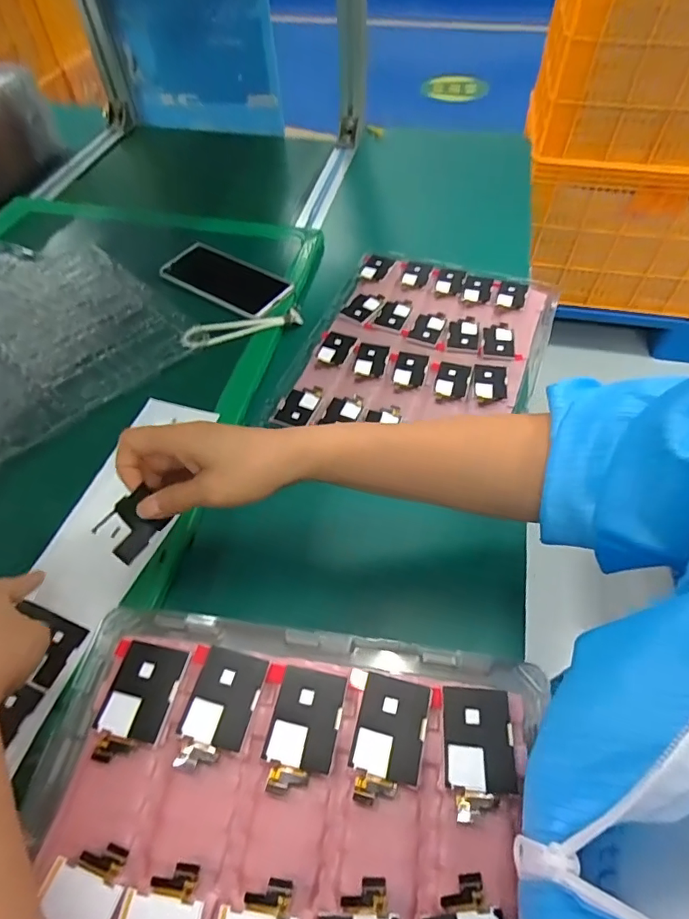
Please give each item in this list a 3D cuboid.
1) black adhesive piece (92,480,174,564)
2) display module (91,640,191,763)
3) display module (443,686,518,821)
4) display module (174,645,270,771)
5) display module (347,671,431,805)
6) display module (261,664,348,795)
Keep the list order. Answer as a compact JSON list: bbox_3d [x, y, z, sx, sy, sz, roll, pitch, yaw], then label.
[{"bbox_3d":[-0.140,0.043,0.334,0.006,0.034,0.043,-6,39,55],"label":"black adhesive piece"},{"bbox_3d":[-0.110,0.128,0.268,0.036,0.004,0.057,10,55,8],"label":"display module"},{"bbox_3d":[0.068,0.145,0.252,0.034,0.004,0.056,4,54,4],"label":"display module"},{"bbox_3d":[-0.065,0.131,0.266,0.035,0.005,0.058,10,55,8],"label":"display module"},{"bbox_3d":[0.023,0.142,0.256,0.035,0.004,0.057,13,55,10],"label":"display module"},{"bbox_3d":[-0.021,0.139,0.259,0.035,0.004,0.056,10,55,8],"label":"display module"}]

